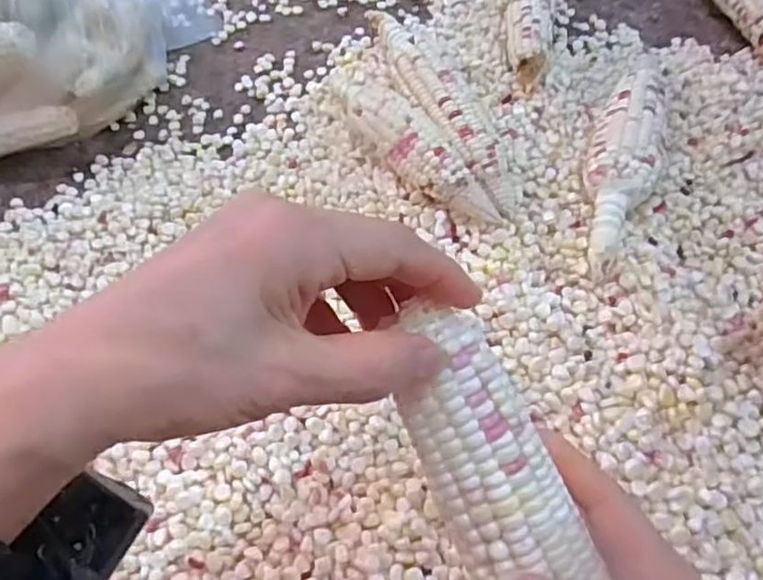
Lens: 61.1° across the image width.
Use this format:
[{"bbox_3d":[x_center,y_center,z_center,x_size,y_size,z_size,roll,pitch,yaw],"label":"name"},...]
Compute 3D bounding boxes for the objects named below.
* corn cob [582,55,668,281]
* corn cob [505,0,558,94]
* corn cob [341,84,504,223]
[{"bbox_3d":[0.184,-0.110,0.484,0.051,0.041,0.229,19,60,13],"label":"corn cob"},{"bbox_3d":[0.134,-0.244,0.584,0.045,0.040,0.171,10,57,7],"label":"corn cob"},{"bbox_3d":[0.020,-0.107,0.482,0.047,0.044,0.170,-30,62,-17],"label":"corn cob"}]

